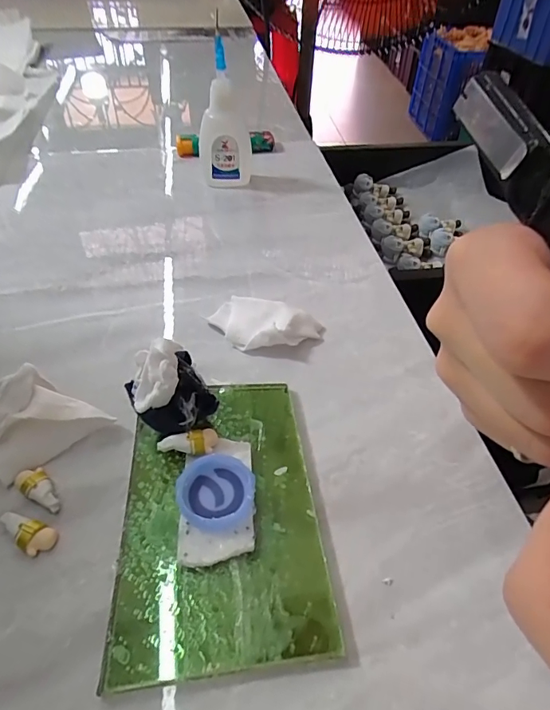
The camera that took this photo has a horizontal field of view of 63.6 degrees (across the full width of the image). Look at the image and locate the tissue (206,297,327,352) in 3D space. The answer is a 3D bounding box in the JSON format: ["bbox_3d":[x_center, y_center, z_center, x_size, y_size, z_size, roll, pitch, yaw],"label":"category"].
[{"bbox_3d":[-0.006,-0.016,0.218,0.054,0.013,0.030,16,49,12],"label":"tissue"}]

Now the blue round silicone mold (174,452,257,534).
[{"bbox_3d":[-0.021,0.048,0.156,0.028,0.007,0.026,1,48,-1],"label":"blue round silicone mold"}]

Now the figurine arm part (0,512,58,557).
[{"bbox_3d":[-0.084,0.060,0.151,0.020,0.006,0.010,26,52,20],"label":"figurine arm part"}]

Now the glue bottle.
[{"bbox_3d":[-0.034,-0.158,0.296,0.035,0.090,0.018,-4,48,-7],"label":"glue bottle"}]

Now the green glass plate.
[{"bbox_3d":[-0.021,0.053,0.159,0.066,0.006,0.101,-5,48,-7],"label":"green glass plate"}]

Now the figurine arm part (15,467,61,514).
[{"bbox_3d":[-0.086,0.048,0.161,0.022,0.006,0.010,30,53,23],"label":"figurine arm part"}]

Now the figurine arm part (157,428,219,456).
[{"bbox_3d":[-0.032,0.032,0.166,0.022,0.005,0.009,-1,46,-24],"label":"figurine arm part"}]

